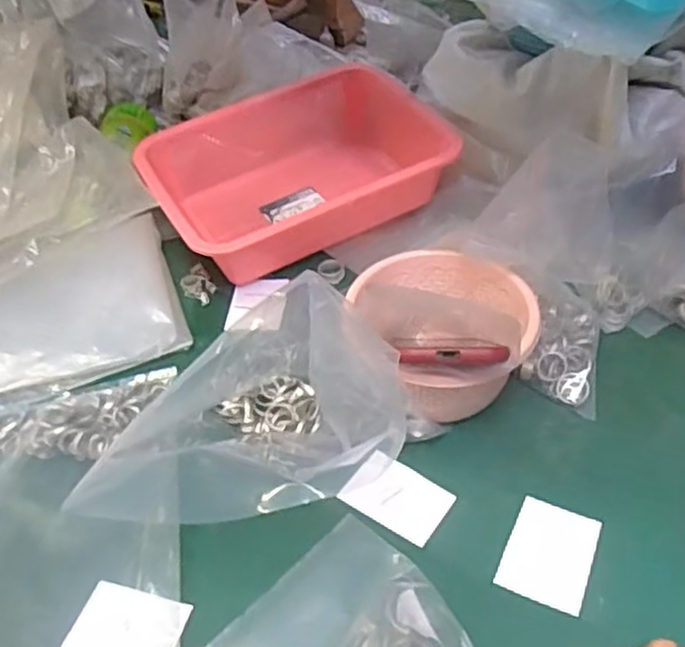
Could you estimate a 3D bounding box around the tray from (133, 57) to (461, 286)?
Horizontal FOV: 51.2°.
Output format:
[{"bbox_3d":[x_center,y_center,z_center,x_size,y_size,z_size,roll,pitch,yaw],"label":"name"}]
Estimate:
[{"bbox_3d":[-0.057,-0.164,0.803,0.313,0.116,0.226,-21,46,-18],"label":"tray"}]

